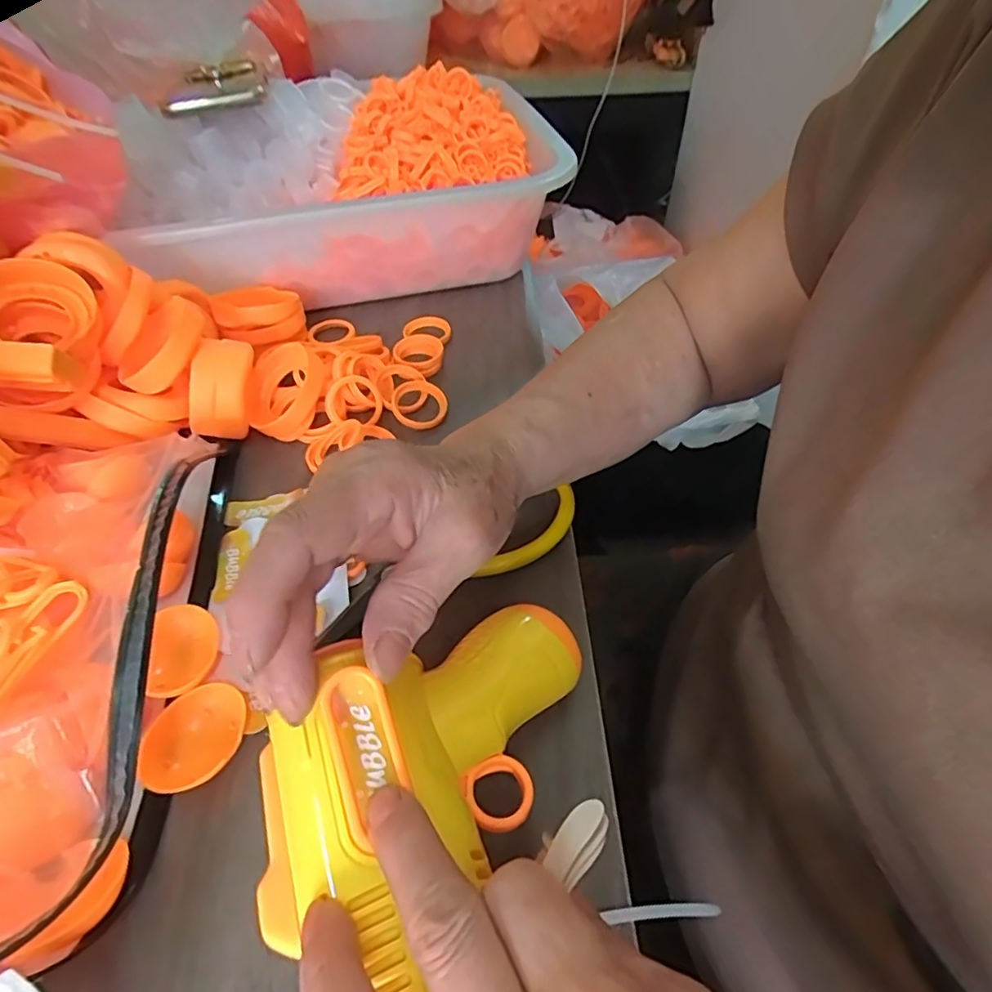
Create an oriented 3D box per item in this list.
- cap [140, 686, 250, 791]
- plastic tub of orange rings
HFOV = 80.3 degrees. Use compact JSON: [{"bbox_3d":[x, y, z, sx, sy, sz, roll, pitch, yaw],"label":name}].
[{"bbox_3d":[-0.122,0.098,0.239,0.033,0.014,0.041,3,49,4],"label":"cap"},{"bbox_3d":[-0.112,-0.246,0.477,0.337,0.103,0.206,-19,51,-15],"label":"plastic tub of orange rings"}]

